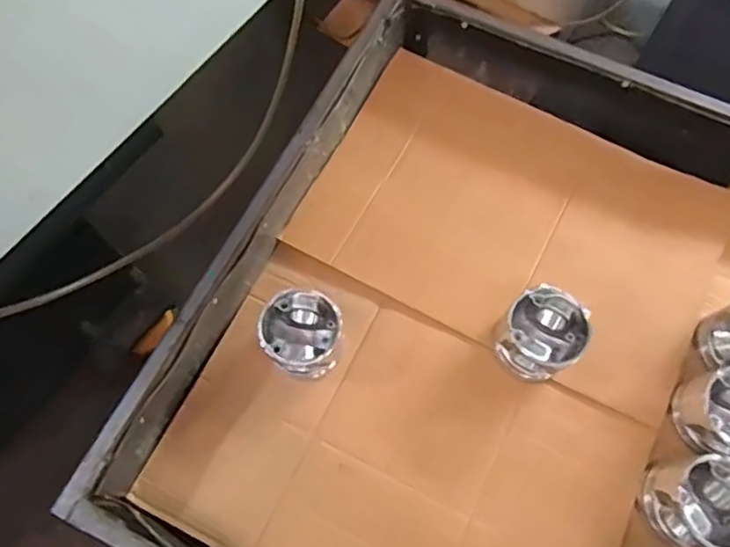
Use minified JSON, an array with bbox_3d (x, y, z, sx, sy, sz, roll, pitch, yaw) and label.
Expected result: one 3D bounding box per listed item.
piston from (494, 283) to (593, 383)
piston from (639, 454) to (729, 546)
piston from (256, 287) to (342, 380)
[{"bbox_3d":[0.208,0.075,0.744,0.088,0.090,0.092,0,70,1],"label":"piston"},{"bbox_3d":[0.362,0.245,0.661,0.101,0.062,0.096,0,70,1],"label":"piston"},{"bbox_3d":[-0.076,0.074,0.739,0.087,0.089,0.088,0,70,1],"label":"piston"}]

